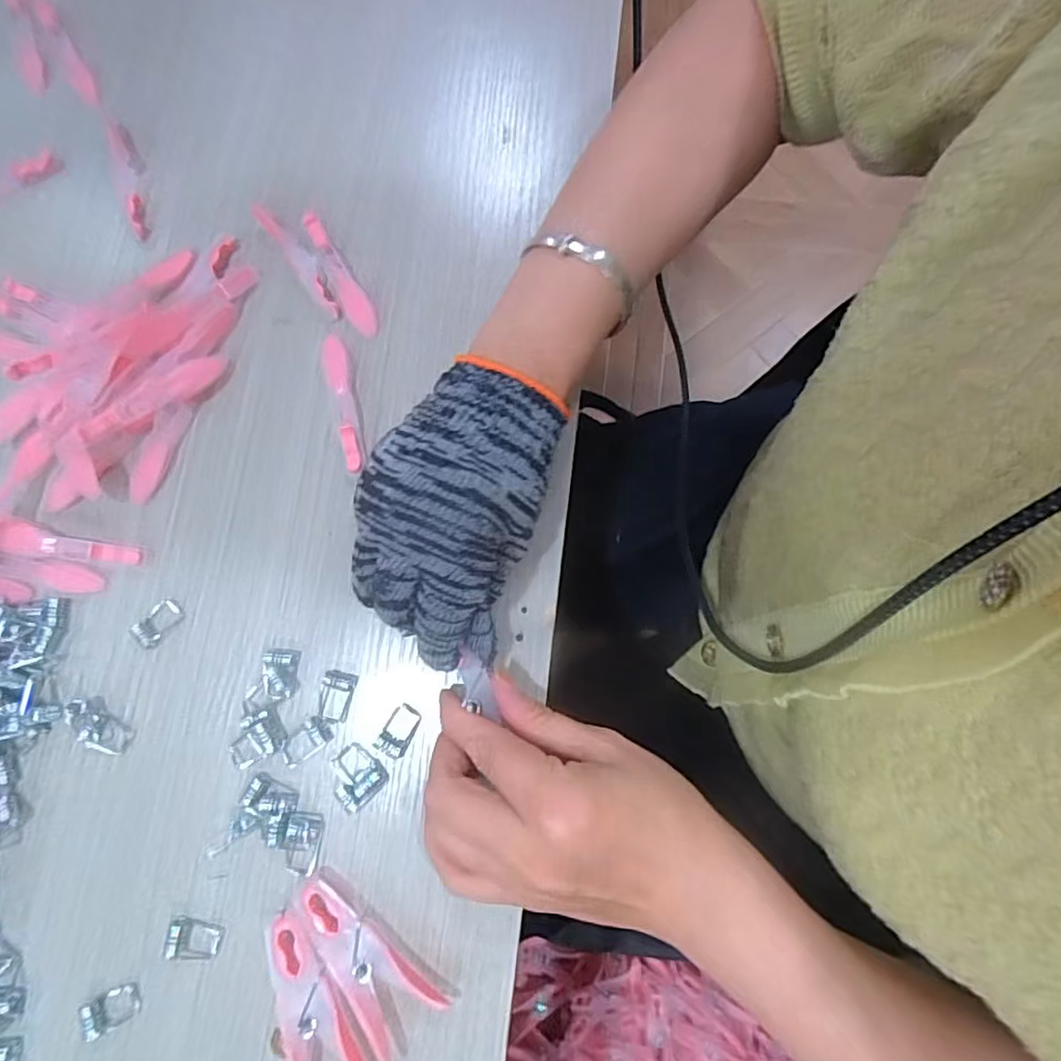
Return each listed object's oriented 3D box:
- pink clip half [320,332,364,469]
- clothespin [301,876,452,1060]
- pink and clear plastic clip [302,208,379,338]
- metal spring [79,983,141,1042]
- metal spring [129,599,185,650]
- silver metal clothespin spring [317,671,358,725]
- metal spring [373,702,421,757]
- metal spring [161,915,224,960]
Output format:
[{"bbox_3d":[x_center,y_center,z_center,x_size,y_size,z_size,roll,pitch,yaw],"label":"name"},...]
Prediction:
[{"bbox_3d":[-0.096,-0.067,0.311,0.013,0.005,0.075,-14,78,0],"label":"pink clip half"},{"bbox_3d":[-0.072,0.185,0.264,0.033,0.011,0.075,-41,80,-6],"label":"clothespin"},{"bbox_3d":[-0.102,-0.137,0.323,0.014,0.013,0.074,-31,79,-4],"label":"pink and clear plastic clip"},{"bbox_3d":[-0.182,0.208,0.263,0.023,0.007,0.015,-27,79,-3],"label":"metal spring"},{"bbox_3d":[-0.182,0.046,0.296,0.027,0.004,0.015,-41,80,-6],"label":"metal spring"},{"bbox_3d":[-0.093,0.078,0.287,0.015,0.005,0.024,14,76,3],"label":"silver metal clothespin spring"},{"bbox_3d":[-0.062,0.093,0.283,0.014,0.004,0.024,26,81,8],"label":"metal spring"},{"bbox_3d":[-0.150,0.182,0.268,0.023,0.008,0.016,12,79,5],"label":"metal spring"}]

